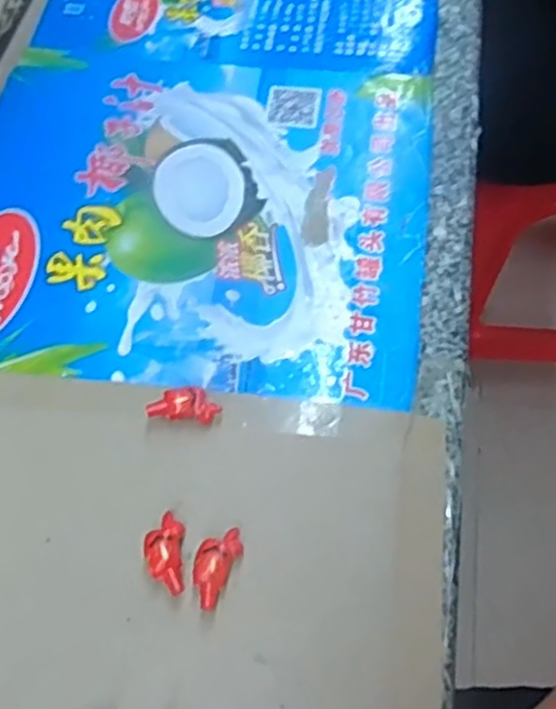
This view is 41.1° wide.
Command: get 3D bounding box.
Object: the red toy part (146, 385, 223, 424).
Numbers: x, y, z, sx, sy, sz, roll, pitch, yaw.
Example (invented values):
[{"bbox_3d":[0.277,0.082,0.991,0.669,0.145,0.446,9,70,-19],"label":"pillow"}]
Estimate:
[{"bbox_3d":[-0.049,0.027,0.393,0.037,0.014,0.016,2,64,3],"label":"red toy part"}]

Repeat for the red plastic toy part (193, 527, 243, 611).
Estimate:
[{"bbox_3d":[-0.030,0.101,0.353,0.018,0.014,0.038,22,67,13],"label":"red plastic toy part"}]

